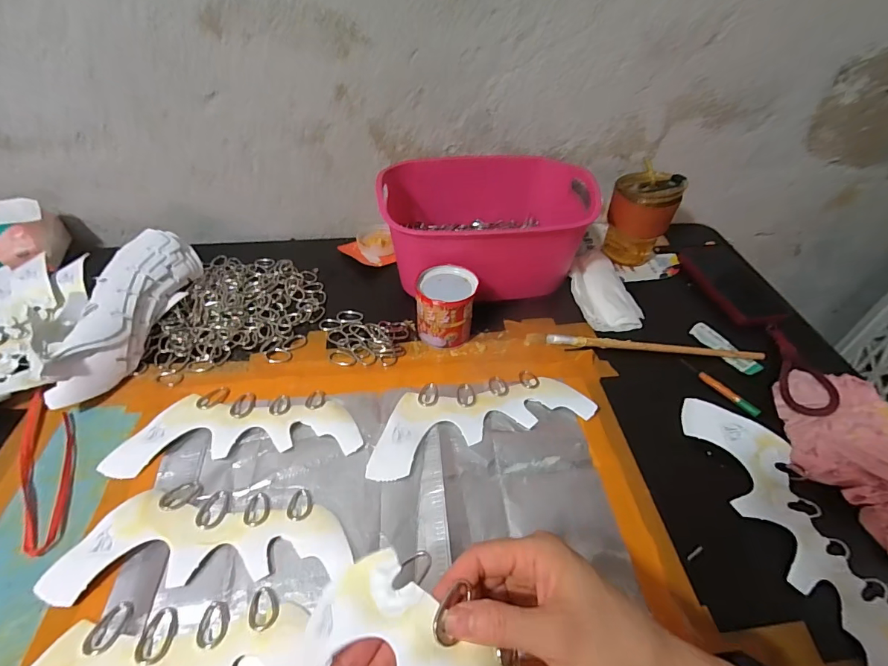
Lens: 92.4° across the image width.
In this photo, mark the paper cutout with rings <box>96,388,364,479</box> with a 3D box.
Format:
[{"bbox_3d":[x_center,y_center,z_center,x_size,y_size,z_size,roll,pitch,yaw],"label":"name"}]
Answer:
[{"bbox_3d":[-0.199,0.090,0.423,0.226,0.009,0.086,-4,47,-6],"label":"paper cutout with rings"}]

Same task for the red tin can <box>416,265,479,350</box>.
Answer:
[{"bbox_3d":[0.003,-0.027,0.496,0.066,0.079,0.059,-4,47,-5],"label":"red tin can"}]

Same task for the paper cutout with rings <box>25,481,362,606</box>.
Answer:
[{"bbox_3d":[-0.190,0.165,0.345,0.228,0.015,0.083,1,47,-1],"label":"paper cutout with rings"}]

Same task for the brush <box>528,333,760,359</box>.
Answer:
[{"bbox_3d":[0.234,0.015,0.505,0.269,0.011,0.016,5,47,3],"label":"brush"}]

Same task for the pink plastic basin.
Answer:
[{"bbox_3d":[0.051,-0.142,0.577,0.260,0.117,0.184,-4,47,-5],"label":"pink plastic basin"}]

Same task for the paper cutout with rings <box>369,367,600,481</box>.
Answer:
[{"bbox_3d":[0.032,0.080,0.439,0.227,0.009,0.085,-14,49,-14],"label":"paper cutout with rings"}]

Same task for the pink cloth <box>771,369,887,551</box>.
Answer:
[{"bbox_3d":[0.391,0.115,0.397,0.107,0.037,0.179,6,47,4],"label":"pink cloth"}]

